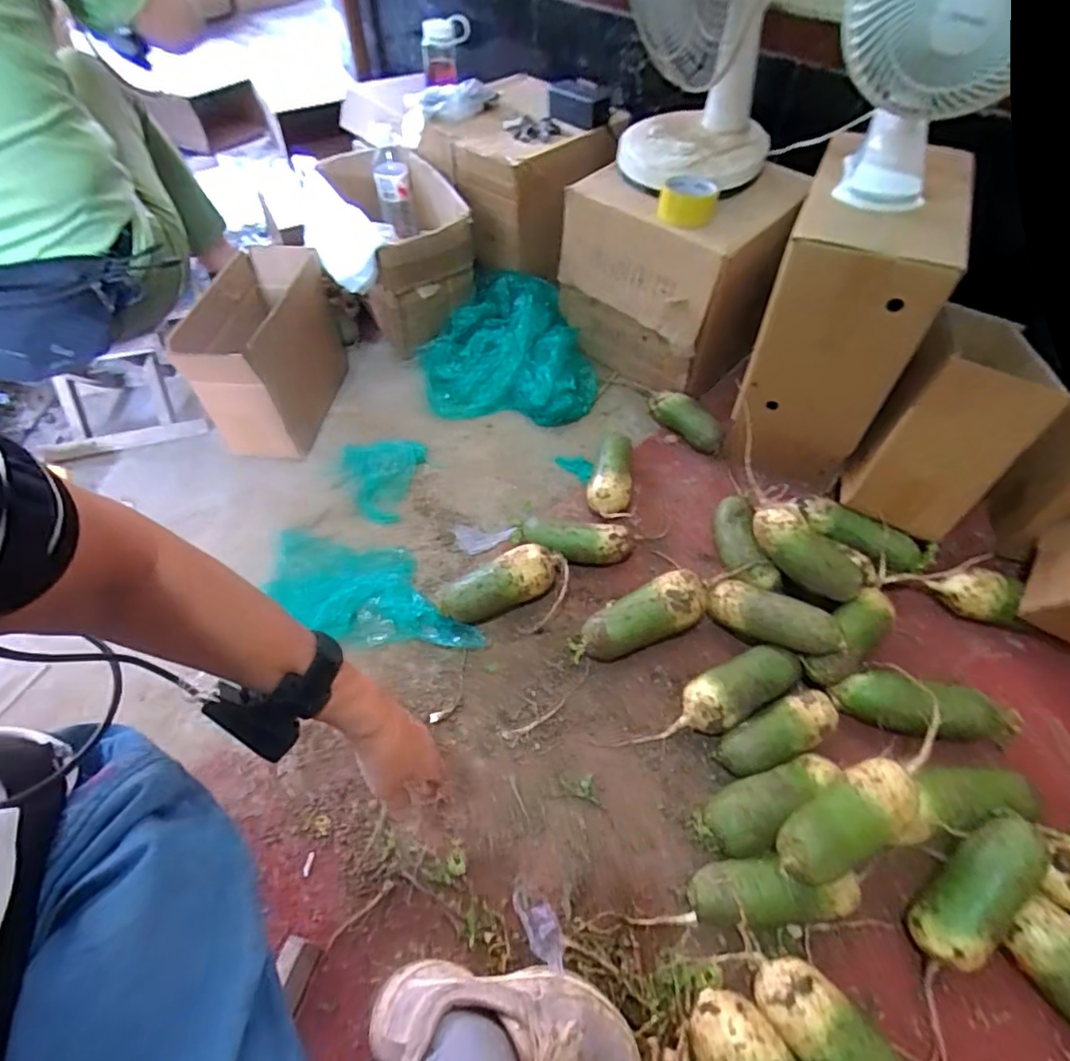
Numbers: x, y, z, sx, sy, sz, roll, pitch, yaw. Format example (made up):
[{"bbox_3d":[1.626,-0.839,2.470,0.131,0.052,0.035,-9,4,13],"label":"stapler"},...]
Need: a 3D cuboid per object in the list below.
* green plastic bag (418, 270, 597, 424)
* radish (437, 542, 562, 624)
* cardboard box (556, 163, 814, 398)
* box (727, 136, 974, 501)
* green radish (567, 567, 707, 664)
[{"bbox_3d":[-0.057,-0.348,1.099,0.324,0.142,0.298,-3,56,-2],"label":"green plastic bag"},{"bbox_3d":[-0.050,0.076,0.825,0.175,0.066,0.070,-19,58,-12],"label":"radish"},{"bbox_3d":[0.239,-0.462,1.039,0.301,0.309,0.261,38,63,23],"label":"cardboard box"},{"bbox_3d":[0.431,-0.288,0.841,0.185,0.381,0.226,20,58,13],"label":"box"},{"bbox_3d":[0.142,0.126,0.783,0.188,0.076,0.072,-25,59,-15],"label":"green radish"}]

